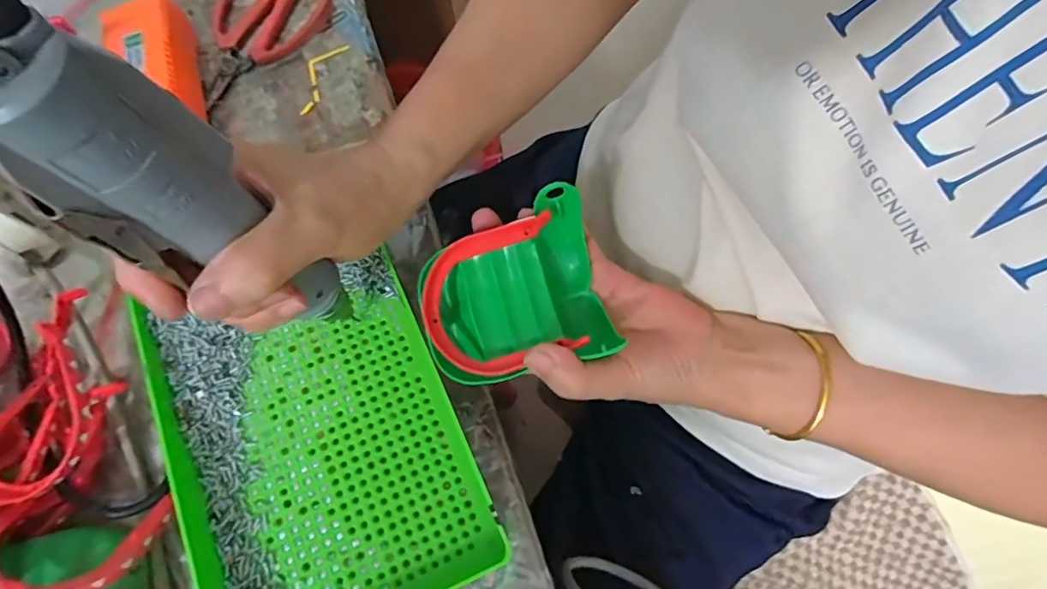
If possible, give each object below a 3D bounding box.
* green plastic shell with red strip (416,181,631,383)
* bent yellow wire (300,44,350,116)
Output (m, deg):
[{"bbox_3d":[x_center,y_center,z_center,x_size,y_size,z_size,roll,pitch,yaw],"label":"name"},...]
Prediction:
[{"bbox_3d":[-0.004,0.003,0.292,0.096,0.052,0.081,-17,70,-5],"label":"green plastic shell with red strip"},{"bbox_3d":[-0.158,-0.168,0.415,0.022,0.004,0.071,17,71,7],"label":"bent yellow wire"}]

